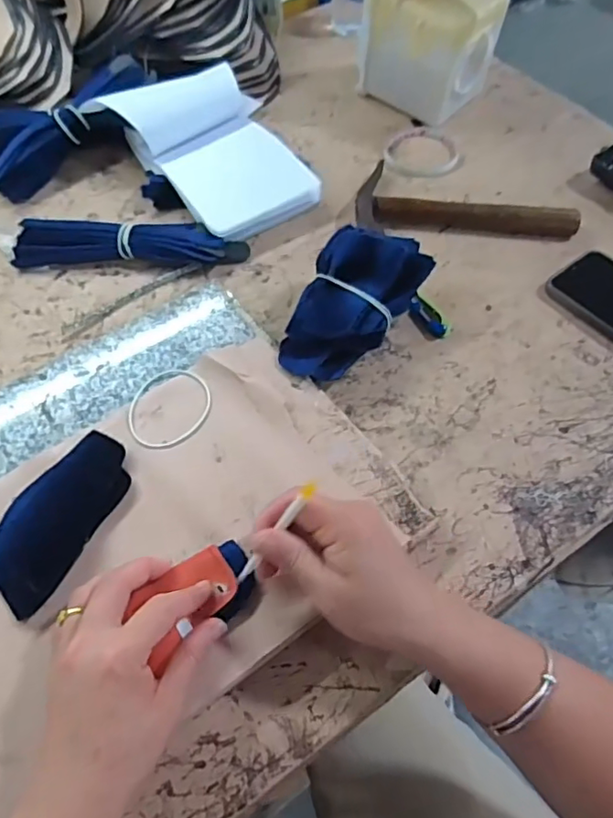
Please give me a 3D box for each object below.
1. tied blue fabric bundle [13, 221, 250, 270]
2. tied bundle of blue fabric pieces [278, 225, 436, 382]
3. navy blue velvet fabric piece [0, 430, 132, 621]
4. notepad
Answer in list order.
[{"bbox_3d":[-0.182,-0.162,0.561,0.246,0.031,0.046,2,58,2],"label":"tied blue fabric bundle"},{"bbox_3d":[0.038,-0.089,0.490,0.082,0.068,0.155,30,63,18],"label":"tied bundle of blue fabric pieces"},{"bbox_3d":[-0.173,0.074,0.400,0.061,0.016,0.128,19,60,13],"label":"navy blue velvet fabric piece"},{"bbox_3d":[-0.088,-0.278,0.611,0.166,0.068,0.210,-34,63,-19],"label":"notepad"}]

